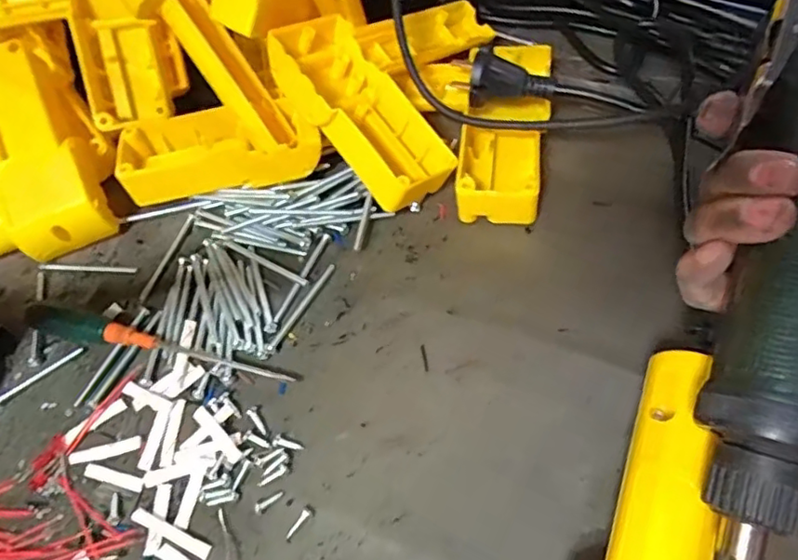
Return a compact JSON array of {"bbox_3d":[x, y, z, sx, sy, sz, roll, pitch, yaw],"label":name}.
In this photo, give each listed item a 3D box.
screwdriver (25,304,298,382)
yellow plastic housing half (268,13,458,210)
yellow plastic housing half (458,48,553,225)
[{"bbox_3d":[-0.122,0.030,0.298,0.145,0.012,0.013,9,60,10],"label":"screwdriver"},{"bbox_3d":[-0.020,-0.092,0.326,0.054,0.029,0.118,-35,78,-16],"label":"yellow plastic housing half"},{"bbox_3d":[0.060,-0.084,0.341,0.044,0.033,0.113,6,59,8],"label":"yellow plastic housing half"}]

